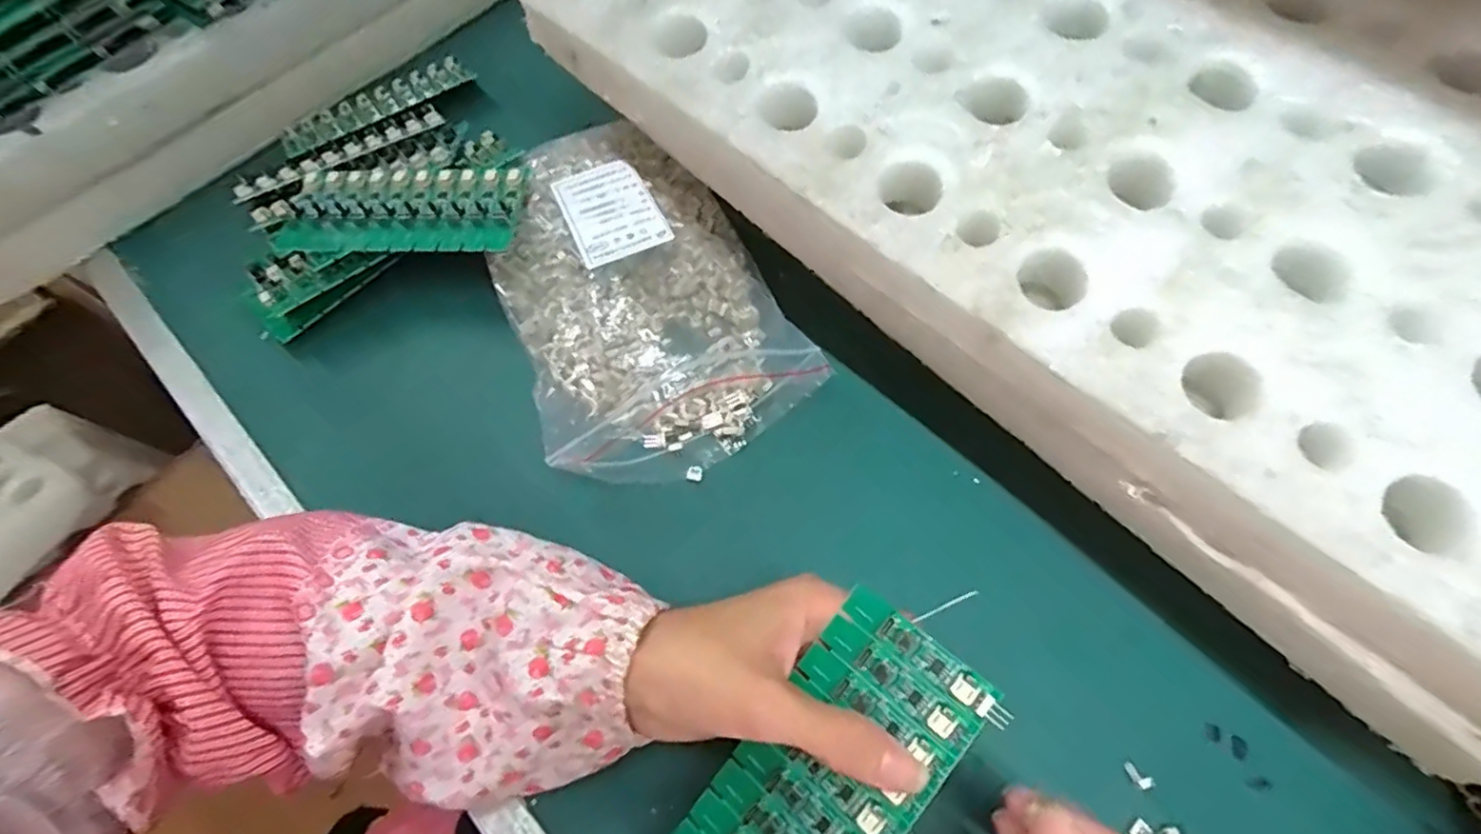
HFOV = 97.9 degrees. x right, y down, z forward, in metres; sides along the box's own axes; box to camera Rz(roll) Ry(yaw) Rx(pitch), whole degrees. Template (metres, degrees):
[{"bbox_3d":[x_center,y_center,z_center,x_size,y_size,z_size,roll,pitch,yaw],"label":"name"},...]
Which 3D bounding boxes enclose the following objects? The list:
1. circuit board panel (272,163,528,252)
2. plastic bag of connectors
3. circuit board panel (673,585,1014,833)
[{"bbox_3d":[-0.200,-0.123,0.377,0.143,0.012,0.061,3,70,6],"label":"circuit board panel"},{"bbox_3d":[-0.067,-0.078,0.374,0.149,0.051,0.229,-26,66,-10],"label":"plastic bag of connectors"},{"bbox_3d":[0.028,0.136,0.235,0.063,0.006,0.136,36,87,26],"label":"circuit board panel"}]

